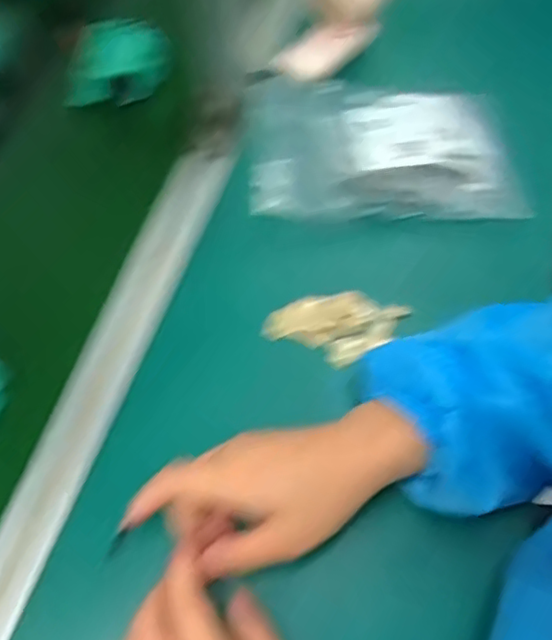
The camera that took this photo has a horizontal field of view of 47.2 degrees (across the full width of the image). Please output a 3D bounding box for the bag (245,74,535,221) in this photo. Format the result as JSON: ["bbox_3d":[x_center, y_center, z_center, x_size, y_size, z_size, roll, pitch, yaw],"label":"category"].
[{"bbox_3d":[0.091,-0.151,0.546,0.221,0.049,0.143,-2,61,-2],"label":"bag"}]

